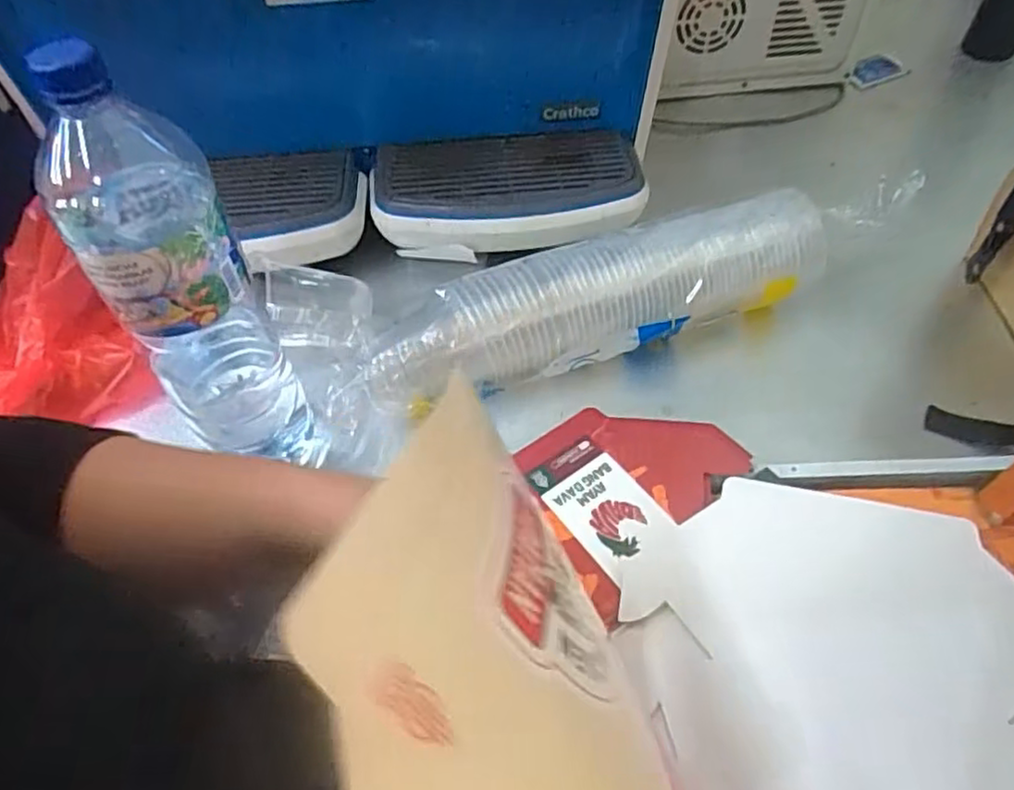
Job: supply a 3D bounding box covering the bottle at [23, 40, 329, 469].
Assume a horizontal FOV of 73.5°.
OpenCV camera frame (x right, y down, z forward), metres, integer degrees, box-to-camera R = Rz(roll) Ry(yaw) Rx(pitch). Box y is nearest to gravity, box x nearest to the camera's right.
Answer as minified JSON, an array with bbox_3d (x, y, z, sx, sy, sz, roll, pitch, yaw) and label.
[{"bbox_3d":[-0.203,-0.073,0.412,0.081,0.263,0.067,-21,56,-13],"label":"bottle"}]

